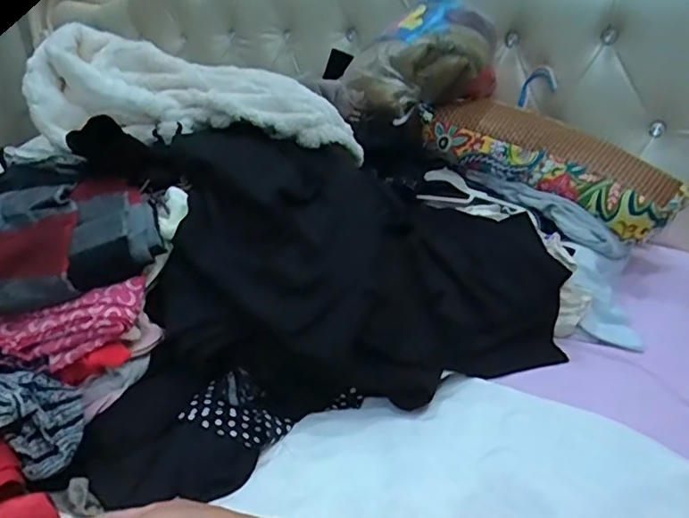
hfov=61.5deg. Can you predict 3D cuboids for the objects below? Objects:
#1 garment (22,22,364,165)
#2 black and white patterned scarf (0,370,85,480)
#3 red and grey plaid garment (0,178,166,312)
[{"bbox_3d":[-0.195,-0.203,0.729,0.394,0.148,0.137,3,26,14],"label":"garment"},{"bbox_3d":[-0.364,0.131,0.558,0.228,0.055,0.075,23,27,-6],"label":"black and white patterned scarf"},{"bbox_3d":[-0.384,-0.005,0.627,0.353,0.092,0.151,-11,26,-14],"label":"red and grey plaid garment"}]

